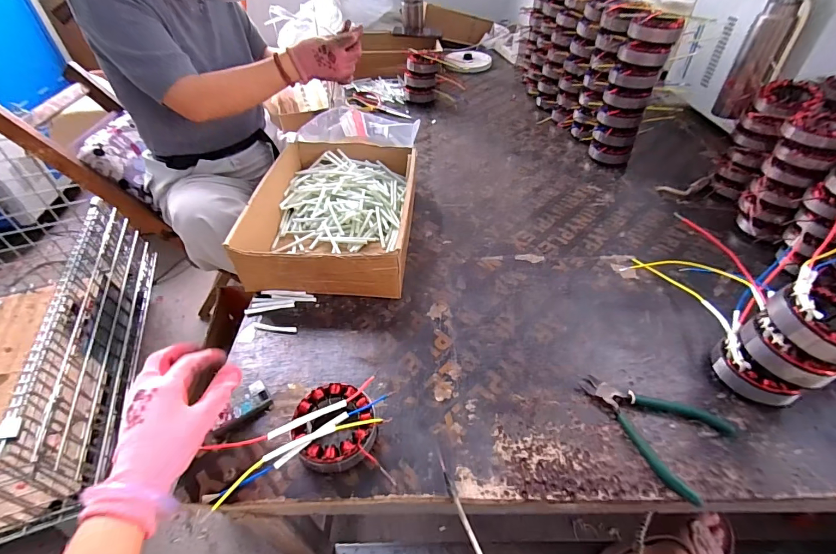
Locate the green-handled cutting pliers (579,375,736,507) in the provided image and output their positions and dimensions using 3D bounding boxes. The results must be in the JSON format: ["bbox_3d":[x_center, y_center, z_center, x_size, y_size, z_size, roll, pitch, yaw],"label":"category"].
[{"bbox_3d":[0.255,0.160,0.437,0.144,0.015,0.104,35,55,30],"label":"green-handled cutting pliers"}]

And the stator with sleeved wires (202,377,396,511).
[{"bbox_3d":[-0.119,0.173,0.411,0.169,0.047,0.114,-5,45,-4],"label":"stator with sleeved wires"}]

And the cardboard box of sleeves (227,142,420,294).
[{"bbox_3d":[-0.131,-0.119,0.667,0.238,0.096,0.335,2,45,3],"label":"cardboard box of sleeves"}]

